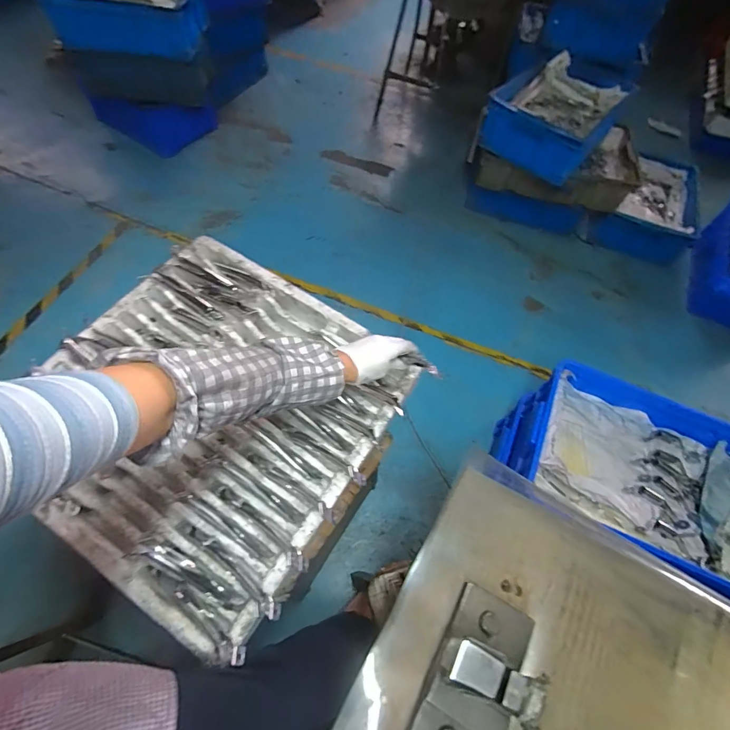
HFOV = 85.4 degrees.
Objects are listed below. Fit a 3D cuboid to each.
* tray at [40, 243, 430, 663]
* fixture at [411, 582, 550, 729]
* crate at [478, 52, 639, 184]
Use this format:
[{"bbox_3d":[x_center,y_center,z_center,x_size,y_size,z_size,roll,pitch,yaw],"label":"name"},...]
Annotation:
[{"bbox_3d":[-0.264,0.071,0.698,0.550,0.082,0.541,30,63,14],"label":"tray"},{"bbox_3d":[0.085,0.245,0.301,0.065,0.076,0.132,27,63,11],"label":"fixture"},{"bbox_3d":[0.732,-0.962,1.524,0.393,0.179,0.486,35,65,14],"label":"crate"}]

